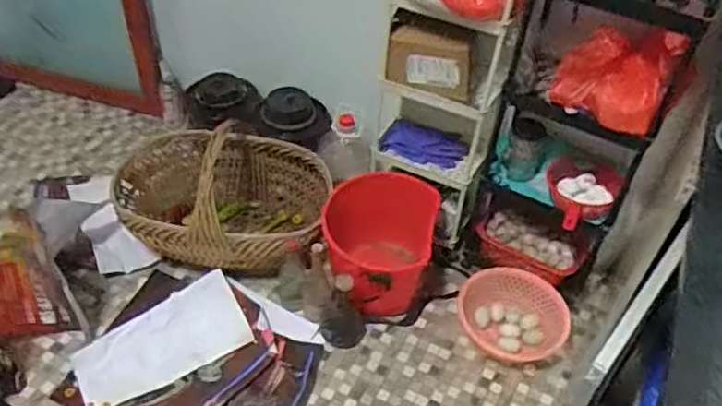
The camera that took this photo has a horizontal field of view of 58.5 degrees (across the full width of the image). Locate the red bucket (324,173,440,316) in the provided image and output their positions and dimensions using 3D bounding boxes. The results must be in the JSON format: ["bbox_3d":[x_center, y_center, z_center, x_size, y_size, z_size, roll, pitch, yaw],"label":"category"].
[{"bbox_3d":[0.049,0.129,1.700,0.285,0.278,0.365,5,45,1],"label":"red bucket"}]

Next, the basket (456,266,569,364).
[{"bbox_3d":[0.390,0.290,1.654,0.259,0.124,0.237,2,45,-2],"label":"basket"}]

